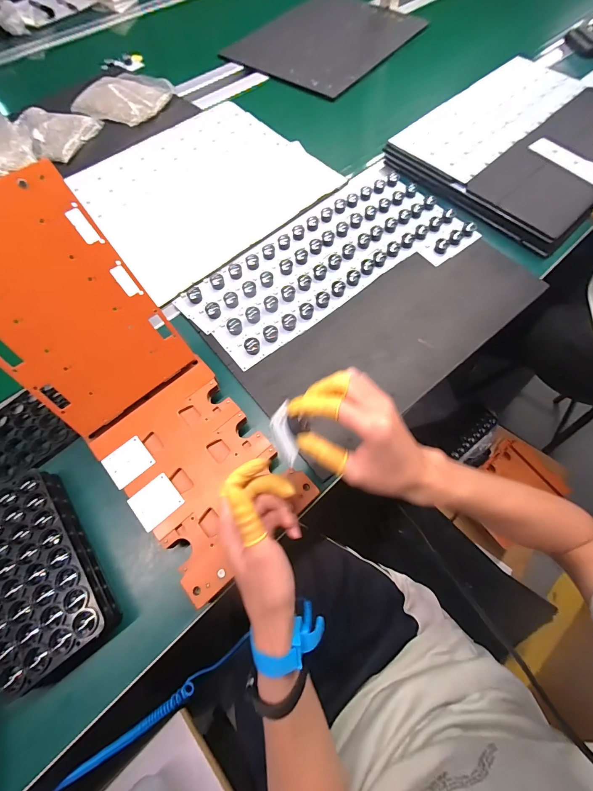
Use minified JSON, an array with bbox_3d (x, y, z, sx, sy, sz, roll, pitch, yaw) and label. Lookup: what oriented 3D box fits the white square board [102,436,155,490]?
[{"bbox_3d":[-0.198,0.078,0.375,0.047,0.004,0.044,-39,72,-15],"label":"white square board"}]

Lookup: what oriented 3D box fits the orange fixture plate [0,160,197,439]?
[{"bbox_3d":[-0.238,-0.083,0.338,0.154,0.233,0.009,-42,34,-17],"label":"orange fixture plate"}]

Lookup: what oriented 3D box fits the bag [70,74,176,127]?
[{"bbox_3d":[-0.384,-0.662,0.707,0.172,0.032,0.169,22,69,10],"label":"bag"}]

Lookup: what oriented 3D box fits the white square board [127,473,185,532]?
[{"bbox_3d":[-0.157,0.118,0.357,0.048,0.004,0.045,-38,71,-14],"label":"white square board"}]

